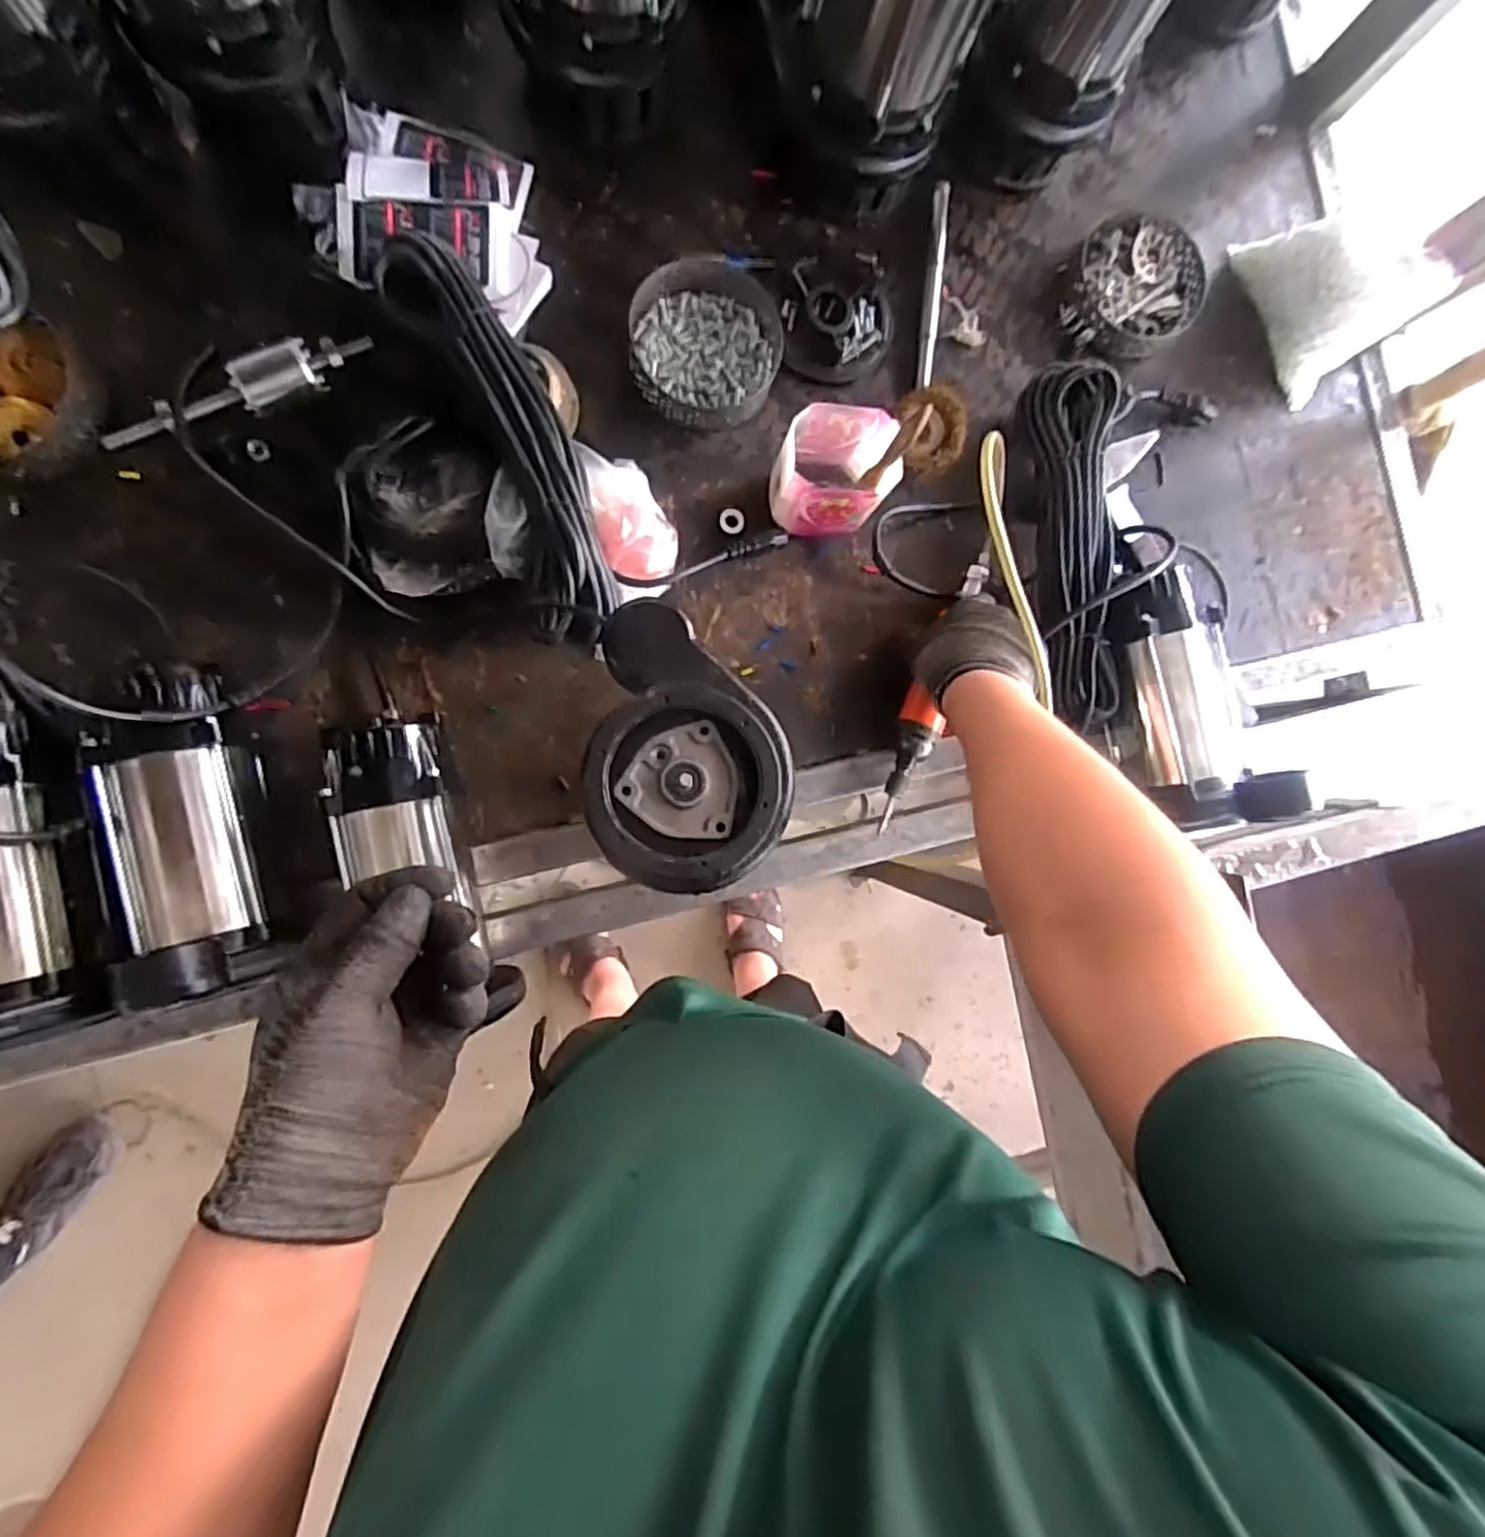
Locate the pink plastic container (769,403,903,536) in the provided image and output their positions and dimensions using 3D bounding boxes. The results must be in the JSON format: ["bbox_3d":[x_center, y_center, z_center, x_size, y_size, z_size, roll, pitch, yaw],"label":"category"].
[{"bbox_3d":[0.073,-0.252,0.631,0.087,0.094,0.080,-1,89,-9],"label":"pink plastic container"}]

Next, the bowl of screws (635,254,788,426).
[{"bbox_3d":[-0.032,-0.379,0.655,0.133,0.034,0.137,0,89,-9],"label":"bowl of screws"}]

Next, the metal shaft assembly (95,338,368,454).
[{"bbox_3d":[-0.401,-0.299,0.582,0.211,0.040,0.033,-27,93,-9],"label":"metal shaft assembly"}]

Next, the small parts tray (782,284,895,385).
[{"bbox_3d":[0.092,-0.404,0.679,0.102,0.025,0.097,5,88,-9],"label":"small parts tray"}]

